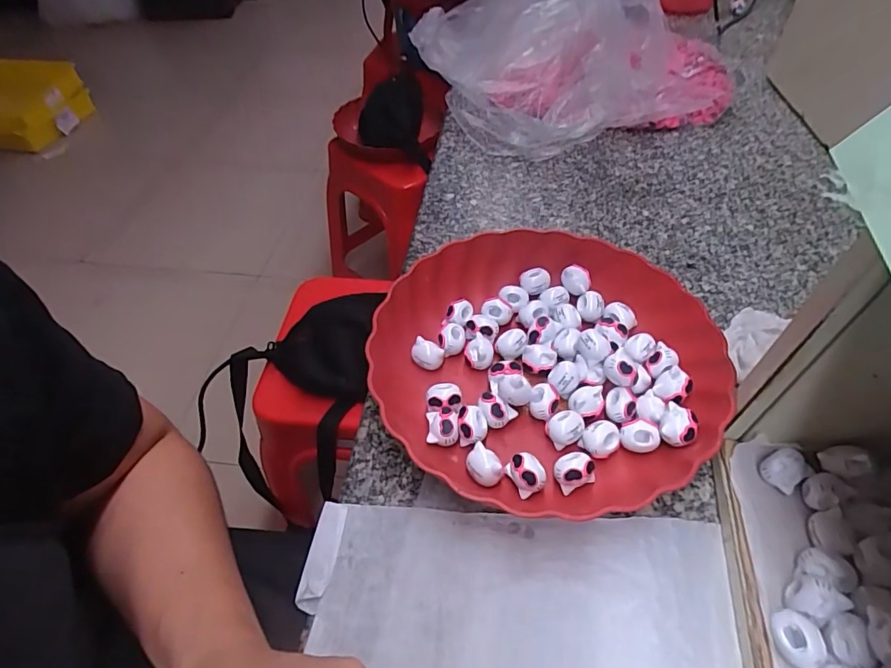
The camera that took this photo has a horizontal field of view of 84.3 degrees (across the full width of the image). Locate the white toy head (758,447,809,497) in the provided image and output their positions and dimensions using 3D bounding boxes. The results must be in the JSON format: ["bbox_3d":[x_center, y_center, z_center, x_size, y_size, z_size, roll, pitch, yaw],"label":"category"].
[{"bbox_3d":[0.213,0.084,0.308,0.021,0.017,0.022,-33,56,-24],"label":"white toy head"}]

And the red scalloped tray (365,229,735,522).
[{"bbox_3d":[0.074,0.020,0.375,0.251,0.057,0.234,-2,49,0],"label":"red scalloped tray"}]

